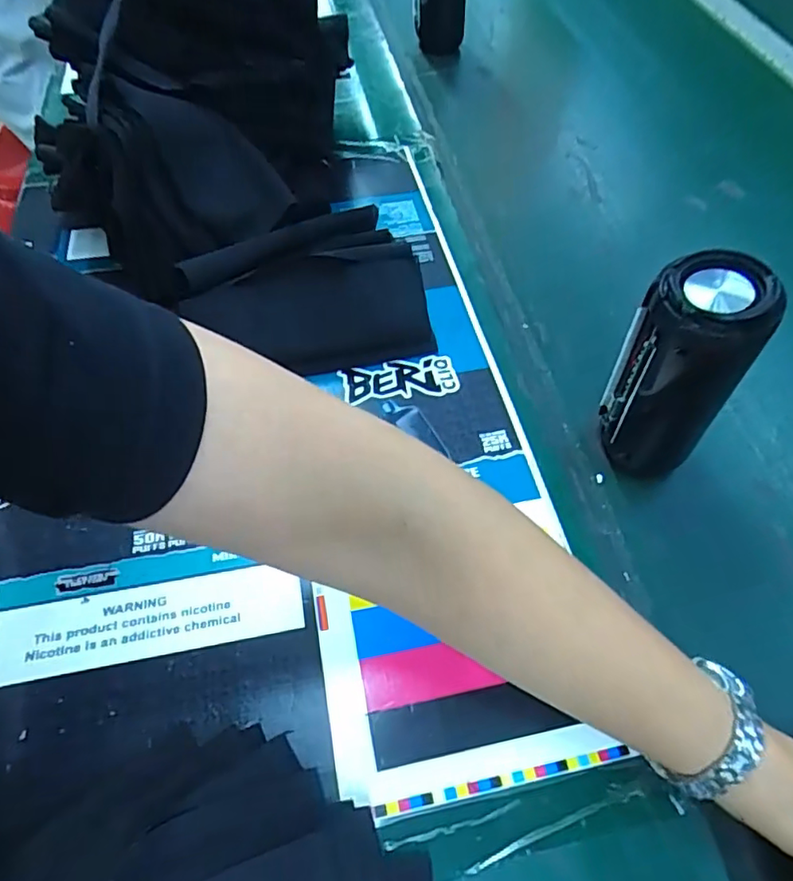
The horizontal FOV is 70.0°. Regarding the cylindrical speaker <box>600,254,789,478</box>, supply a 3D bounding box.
[{"bbox_3d":[0.162,-0.035,0.338,0.049,0.149,0.051,2,57,-2],"label":"cylindrical speaker"}]

